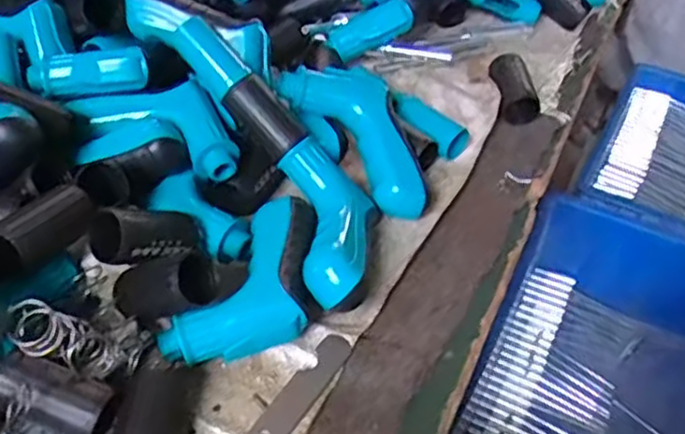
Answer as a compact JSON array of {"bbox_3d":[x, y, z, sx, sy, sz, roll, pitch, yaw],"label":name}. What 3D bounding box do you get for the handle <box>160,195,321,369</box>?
[{"bbox_3d":[-0.048,0.041,0.450,0.071,0.030,0.141,20,47,12],"label":"handle"}]

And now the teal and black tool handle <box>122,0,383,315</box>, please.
[{"bbox_3d":[-0.060,-0.067,0.544,0.091,0.075,0.330,-22,53,-25],"label":"teal and black tool handle"}]

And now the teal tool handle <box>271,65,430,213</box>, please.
[{"bbox_3d":[0.017,-0.064,0.536,0.056,0.034,0.144,-30,74,-30],"label":"teal tool handle"}]

